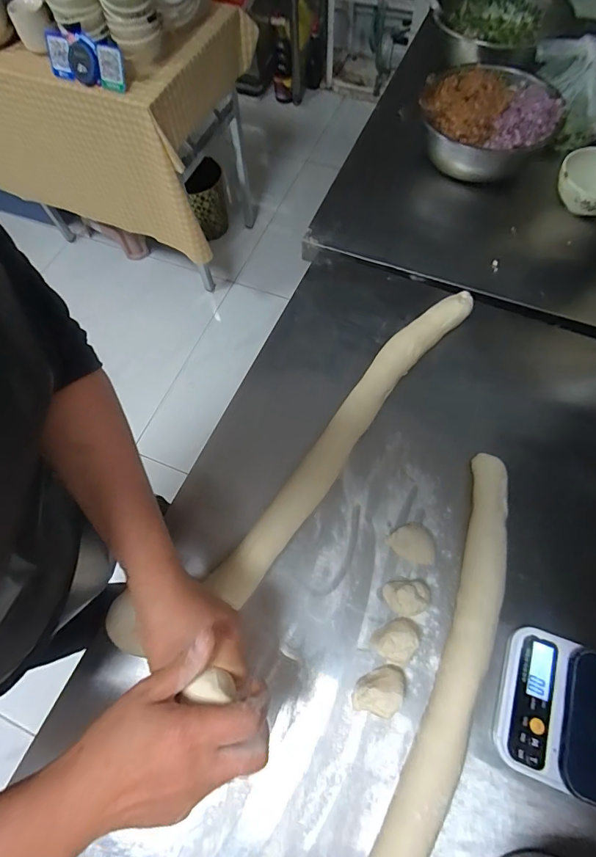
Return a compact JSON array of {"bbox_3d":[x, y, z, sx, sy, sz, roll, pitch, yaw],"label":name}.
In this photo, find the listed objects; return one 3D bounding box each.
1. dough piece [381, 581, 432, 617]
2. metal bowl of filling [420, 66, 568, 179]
[{"bbox_3d":[0.125,0.193,0.470,0.050,0.041,0.039,-2,66,0],"label":"dough piece"},{"bbox_3d":[0.330,-0.546,0.742,0.232,0.096,0.226,-1,67,2],"label":"metal bowl of filling"}]

